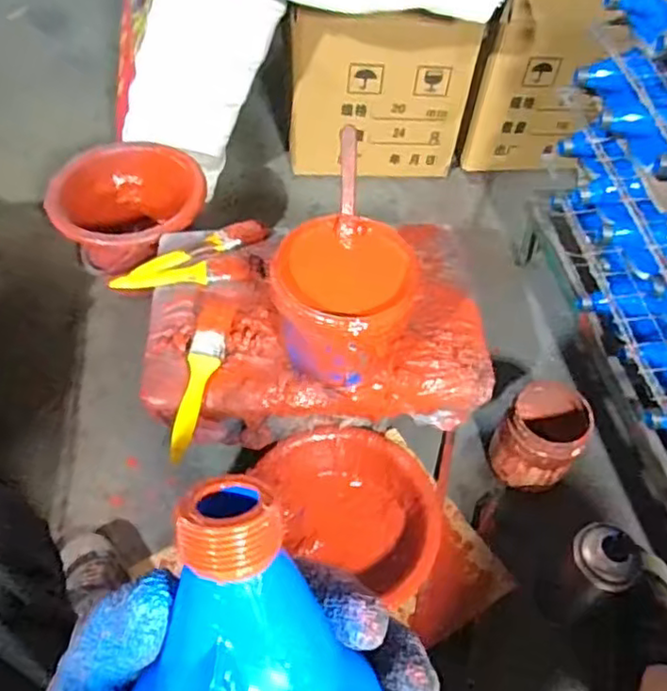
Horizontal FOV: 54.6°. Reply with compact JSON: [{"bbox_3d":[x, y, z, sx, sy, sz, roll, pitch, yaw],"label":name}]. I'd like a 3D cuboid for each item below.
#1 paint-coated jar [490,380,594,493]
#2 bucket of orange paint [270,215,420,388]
[{"bbox_3d":[0.260,0.118,0.817,0.091,0.111,0.100,2,54,-3],"label":"paint-coated jar"},{"bbox_3d":[0.009,-0.041,0.688,0.138,0.123,0.139,2,54,-3],"label":"bucket of orange paint"}]

